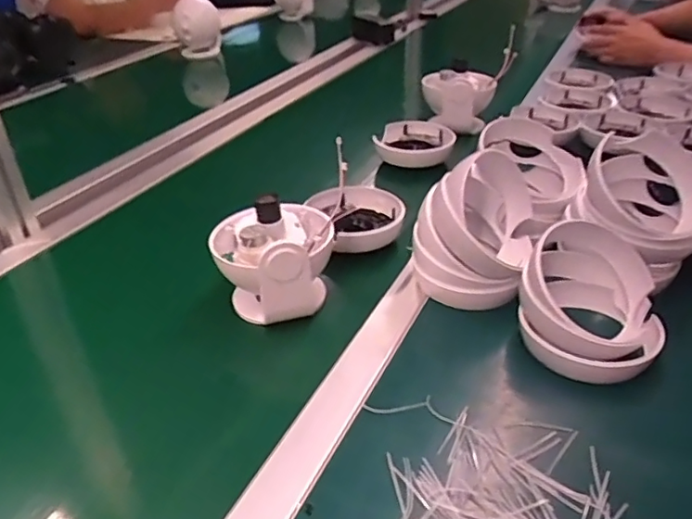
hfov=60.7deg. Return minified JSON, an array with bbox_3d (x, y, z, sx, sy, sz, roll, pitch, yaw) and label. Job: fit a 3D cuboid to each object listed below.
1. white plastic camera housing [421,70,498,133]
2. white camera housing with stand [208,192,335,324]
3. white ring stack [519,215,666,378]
[{"bbox_3d":[0.191,-0.264,0.979,0.115,0.106,0.072,-8,34,-10],"label":"white plastic camera housing"},{"bbox_3d":[-0.069,-0.007,0.567,0.109,0.103,0.109,-5,33,-5],"label":"white camera housing with stand"},{"bbox_3d":[0.215,0.036,0.520,0.116,0.077,0.128,12,35,20],"label":"white ring stack"}]

